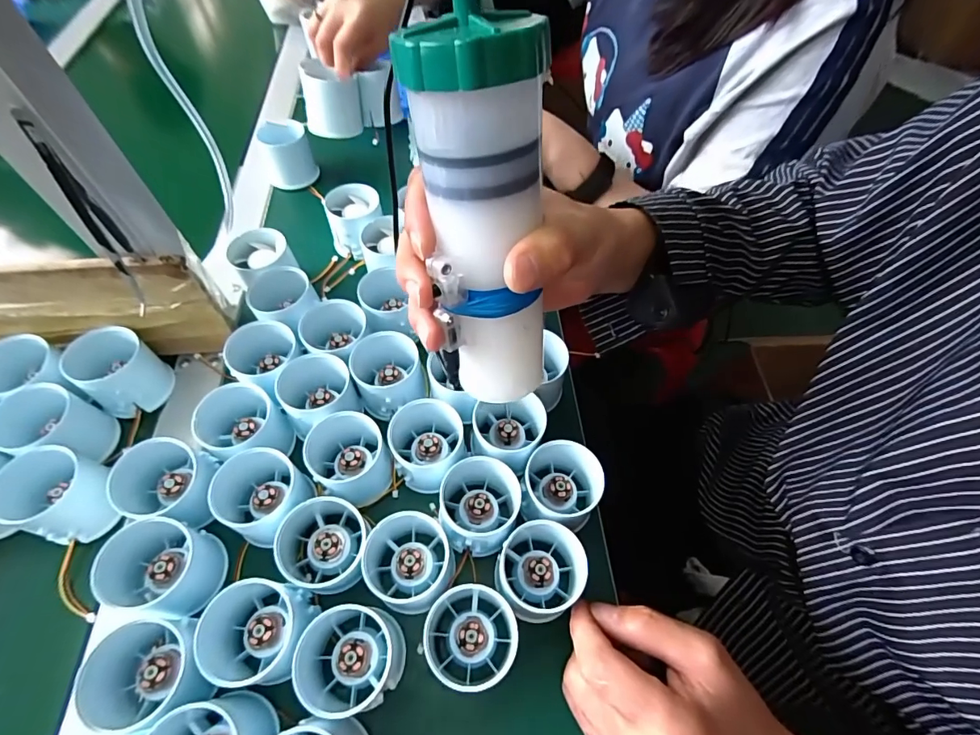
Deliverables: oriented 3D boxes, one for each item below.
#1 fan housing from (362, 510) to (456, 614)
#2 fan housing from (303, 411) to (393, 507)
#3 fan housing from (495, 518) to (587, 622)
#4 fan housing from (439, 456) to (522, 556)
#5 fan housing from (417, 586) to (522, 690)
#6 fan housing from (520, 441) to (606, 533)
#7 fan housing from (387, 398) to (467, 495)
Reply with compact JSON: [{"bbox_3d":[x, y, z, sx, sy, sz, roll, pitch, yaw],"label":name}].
[{"bbox_3d":[-0.051,0.121,0.294,0.054,0.049,0.058,1,58,-1],"label":"fan housing"},{"bbox_3d":[-0.102,0.065,0.330,0.054,0.047,0.059,1,58,-1],"label":"fan housing"},{"bbox_3d":[0.029,0.126,0.292,0.055,0.042,0.054,1,58,-1],"label":"fan housing"},{"bbox_3d":[-0.008,0.093,0.311,0.053,0.047,0.056,0,58,-2],"label":"fan housing"},{"bbox_3d":[-0.013,0.156,0.272,0.056,0.045,0.054,1,58,-1],"label":"fan housing"},{"bbox_3d":[0.049,0.078,0.319,0.048,0.046,0.049,1,58,-1],"label":"fan housing"},{"bbox_3d":[-0.045,0.054,0.337,0.058,0.046,0.061,-5,58,-5],"label":"fan housing"}]

